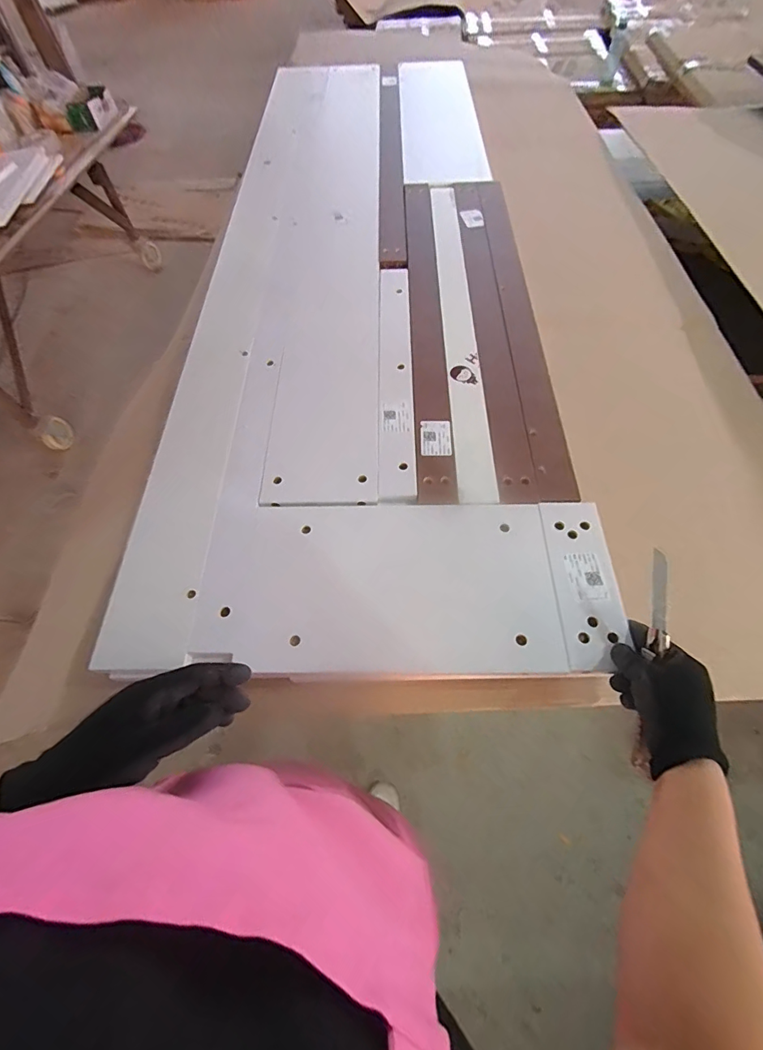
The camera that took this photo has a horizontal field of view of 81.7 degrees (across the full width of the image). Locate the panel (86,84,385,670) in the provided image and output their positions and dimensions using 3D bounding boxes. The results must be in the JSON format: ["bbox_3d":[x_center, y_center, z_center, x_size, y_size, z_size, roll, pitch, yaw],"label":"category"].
[{"bbox_3d":[-0.154,-0.497,0.820,0.304,0.032,1.478,1,62,2],"label":"panel"}]

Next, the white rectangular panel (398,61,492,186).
[{"bbox_3d":[0.139,-1.010,1.083,0.184,0.008,0.665,-1,62,1],"label":"white rectangular panel"}]

